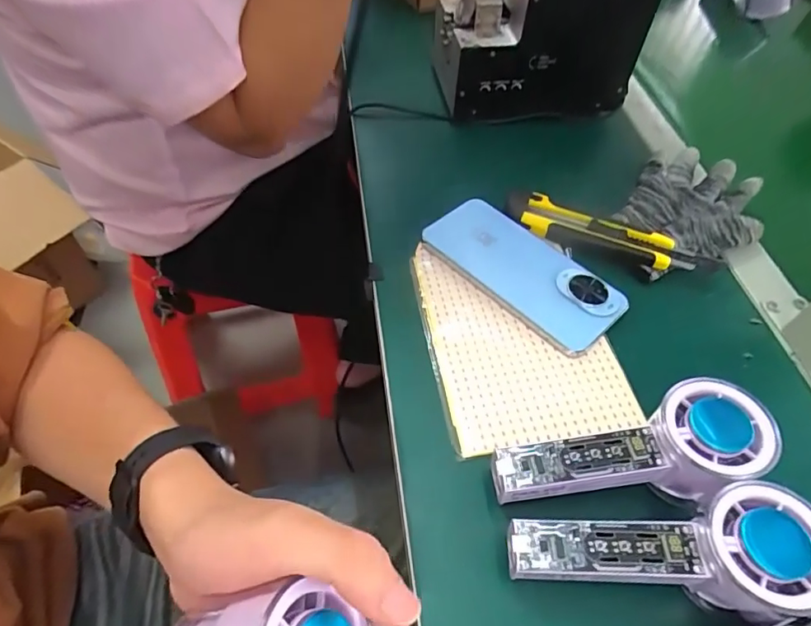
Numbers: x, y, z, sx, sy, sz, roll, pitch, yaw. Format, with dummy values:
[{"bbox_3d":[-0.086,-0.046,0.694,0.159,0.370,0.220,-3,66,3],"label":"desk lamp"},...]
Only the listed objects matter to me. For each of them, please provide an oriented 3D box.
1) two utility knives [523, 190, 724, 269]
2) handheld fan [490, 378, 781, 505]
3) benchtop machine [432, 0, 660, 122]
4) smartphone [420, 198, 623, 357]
[{"bbox_3d":[0.170,-0.061,0.423,0.148,0.015,0.031,23,55,12],"label":"two utility knives"},{"bbox_3d":[0.125,0.074,0.291,0.146,0.051,0.056,-1,53,-5],"label":"handheld fan"},{"bbox_3d":[0.130,-0.300,0.524,0.182,0.139,0.139,-4,54,-8],"label":"benchtop machine"},{"bbox_3d":[0.091,-0.035,0.405,0.075,0.013,0.156,-36,64,-27],"label":"smartphone"}]

